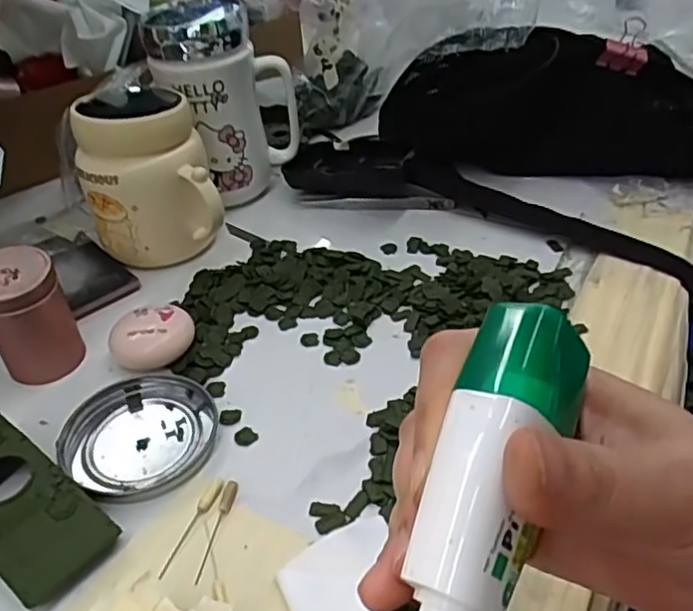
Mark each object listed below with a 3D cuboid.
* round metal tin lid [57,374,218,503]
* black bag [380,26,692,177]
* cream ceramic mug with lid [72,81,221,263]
[{"bbox_3d":[-0.110,0.067,0.353,0.076,0.009,0.076,-3,39,2],"label":"round metal tin lid"},{"bbox_3d":[0.164,-0.155,0.511,0.263,0.113,0.049,1,39,6],"label":"black bag"},{"bbox_3d":[-0.139,-0.093,0.463,0.082,0.110,0.107,-17,41,-15],"label":"cream ceramic mug with lid"}]

